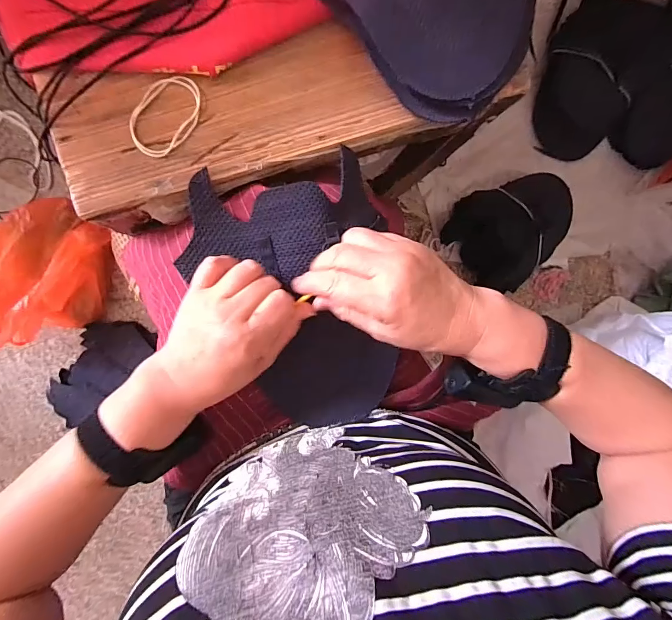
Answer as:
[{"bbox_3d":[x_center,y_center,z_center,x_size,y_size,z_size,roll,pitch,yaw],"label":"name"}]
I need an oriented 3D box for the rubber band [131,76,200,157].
[{"bbox_3d":[-0.144,-0.164,0.310,0.047,0.005,0.072,32,90,-10],"label":"rubber band"}]

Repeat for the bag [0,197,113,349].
[{"bbox_3d":[-0.531,-0.060,0.677,0.191,0.108,0.263,7,94,-9],"label":"bag"}]

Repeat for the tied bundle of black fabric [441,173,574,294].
[{"bbox_3d":[0.383,-0.180,0.792,0.246,0.093,0.227,-1,95,-8],"label":"tied bundle of black fabric"}]

